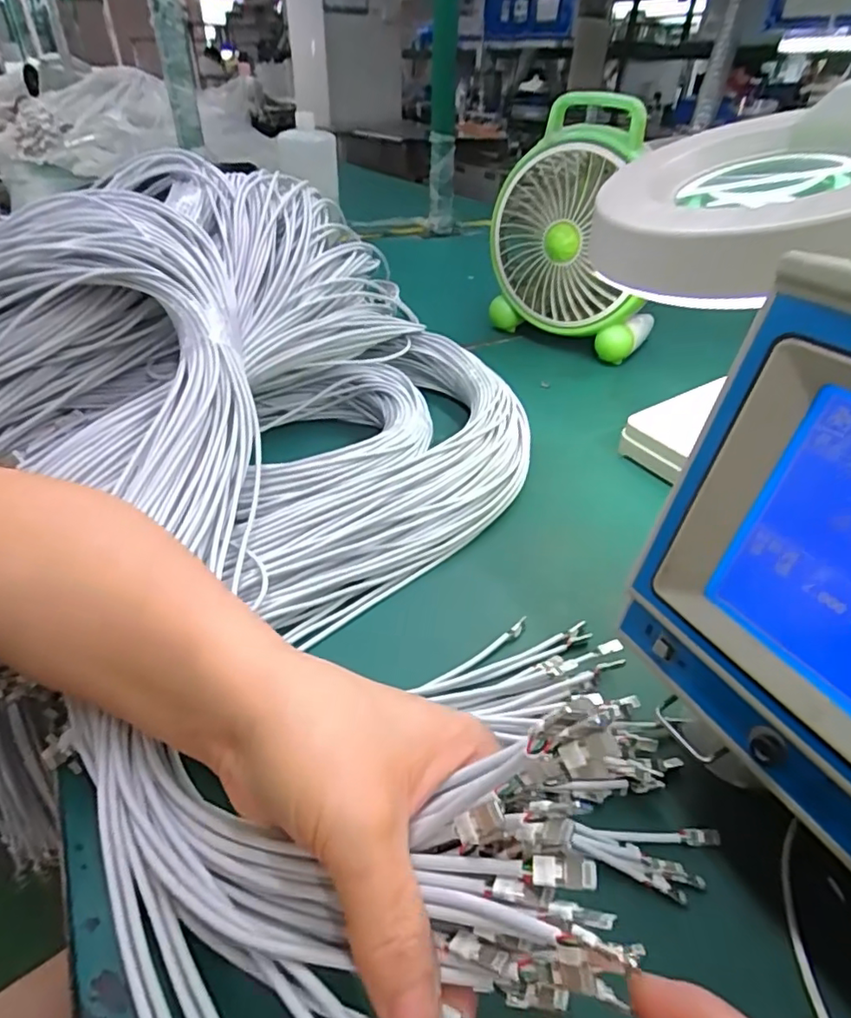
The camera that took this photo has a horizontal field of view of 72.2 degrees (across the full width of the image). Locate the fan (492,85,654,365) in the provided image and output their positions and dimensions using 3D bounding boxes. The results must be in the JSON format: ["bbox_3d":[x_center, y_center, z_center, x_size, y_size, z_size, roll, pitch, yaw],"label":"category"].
[{"bbox_3d":[0.178,-0.315,0.678,0.193,0.254,0.127,24,43,27],"label":"fan"}]

